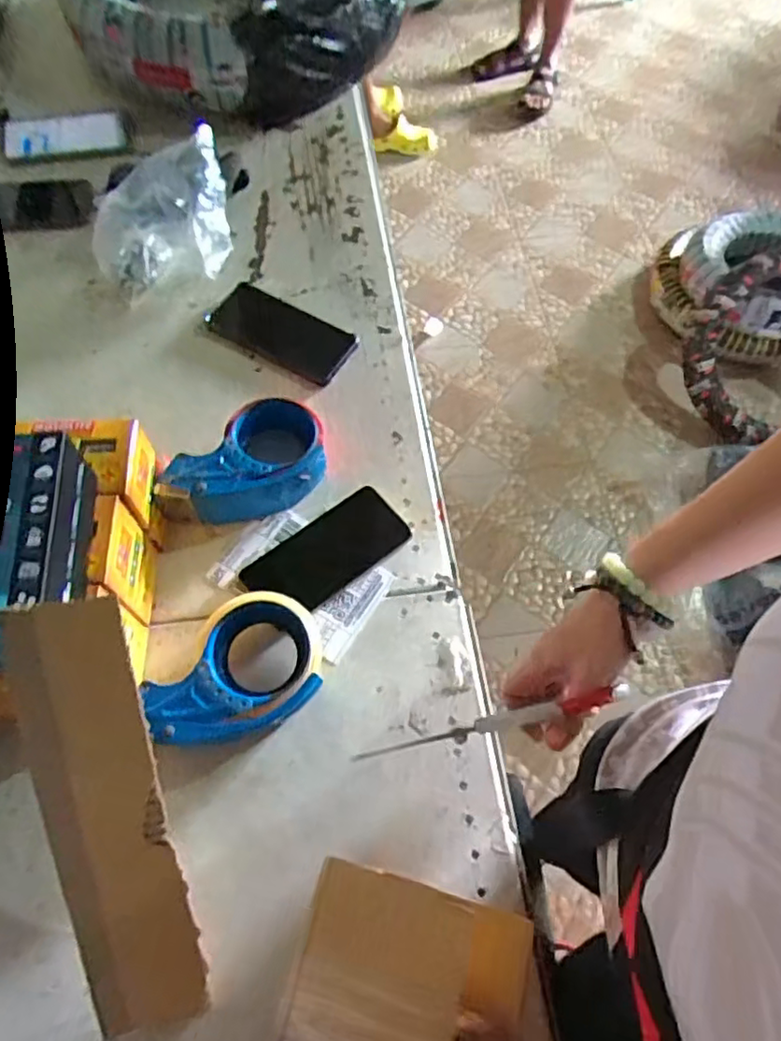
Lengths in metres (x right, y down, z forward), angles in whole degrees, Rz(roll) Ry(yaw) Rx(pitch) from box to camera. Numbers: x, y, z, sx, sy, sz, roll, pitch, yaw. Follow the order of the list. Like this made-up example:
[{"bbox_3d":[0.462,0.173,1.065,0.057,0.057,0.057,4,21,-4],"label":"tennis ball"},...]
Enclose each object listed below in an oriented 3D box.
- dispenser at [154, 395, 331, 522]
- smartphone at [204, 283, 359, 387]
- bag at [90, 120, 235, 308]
[{"bbox_3d":[-0.142,-0.057,0.602,0.155,0.059,0.097,-12,65,-9],"label":"dispenser"},{"bbox_3d":[-0.123,-0.217,0.699,0.165,0.014,0.084,30,65,11],"label":"smartphone"},{"bbox_3d":[-0.263,-0.342,0.715,0.161,0.097,0.122,-15,65,-11],"label":"bag"}]

